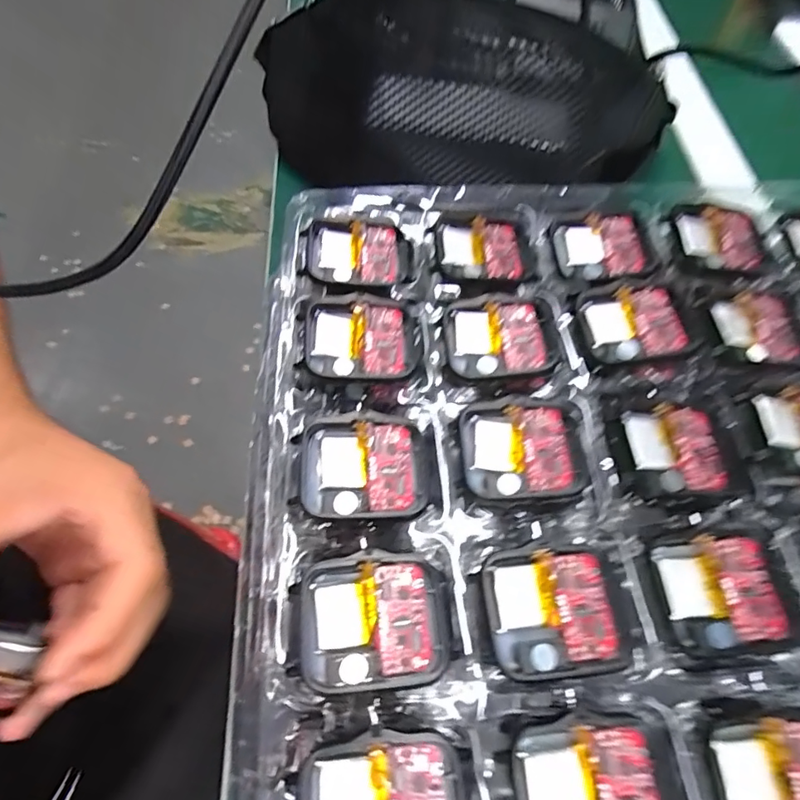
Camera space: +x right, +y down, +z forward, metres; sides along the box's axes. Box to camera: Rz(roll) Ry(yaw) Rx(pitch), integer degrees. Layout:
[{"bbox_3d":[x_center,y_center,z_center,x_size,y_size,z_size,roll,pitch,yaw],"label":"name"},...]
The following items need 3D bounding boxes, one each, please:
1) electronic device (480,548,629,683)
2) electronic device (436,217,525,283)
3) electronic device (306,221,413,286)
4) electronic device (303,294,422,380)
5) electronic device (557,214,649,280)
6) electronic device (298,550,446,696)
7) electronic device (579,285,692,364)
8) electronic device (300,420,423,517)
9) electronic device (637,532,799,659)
[{"bbox_3d":[0.046,0.065,0.157,0.038,0.004,0.036,-3,62,-5],"label":"electronic device"},{"bbox_3d":[0.036,-0.066,0.230,0.039,0.004,0.033,4,62,-1],"label":"electronic device"},{"bbox_3d":[-0.018,-0.062,0.225,0.045,0.009,0.034,0,62,-3],"label":"electronic device"},{"bbox_3d":[-0.014,-0.024,0.203,0.045,0.008,0.036,-3,62,-5],"label":"electronic device"},{"bbox_3d":[0.091,-0.070,0.230,0.037,0.006,0.033,0,62,-3],"label":"electronic device"},{"bbox_3d":[-0.009,0.066,0.155,0.042,0.006,0.037,-4,62,-6],"label":"electronic device"},{"bbox_3d":[0.096,-0.031,0.209,0.038,0.005,0.035,-5,62,-6],"label":"electronic device"},{"bbox_3d":[-0.013,0.023,0.176,0.041,0.004,0.035,0,62,-3],"label":"electronic device"},{"bbox_3d":[0.101,0.061,0.163,0.046,0.004,0.035,-4,62,-5],"label":"electronic device"}]

